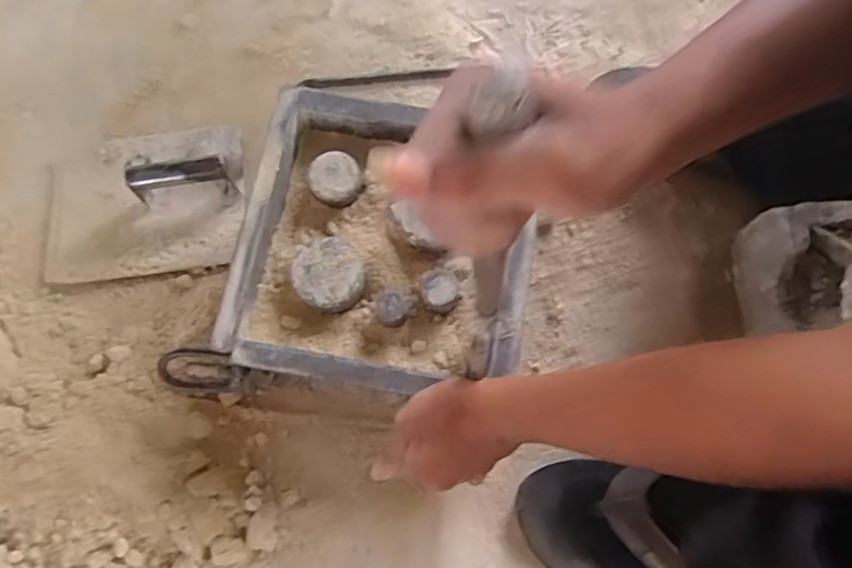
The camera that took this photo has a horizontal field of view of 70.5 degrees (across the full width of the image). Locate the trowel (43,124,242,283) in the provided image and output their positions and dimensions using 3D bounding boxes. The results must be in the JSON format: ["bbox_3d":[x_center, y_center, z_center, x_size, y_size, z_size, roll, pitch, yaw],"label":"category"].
[{"bbox_3d":[-0.296,-0.094,0.616,0.207,0.060,0.166,-7,72,-3],"label":"trowel"}]

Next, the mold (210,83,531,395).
[{"bbox_3d":[-0.036,-0.033,0.503,0.237,0.042,0.239,9,72,2],"label":"mold"}]

